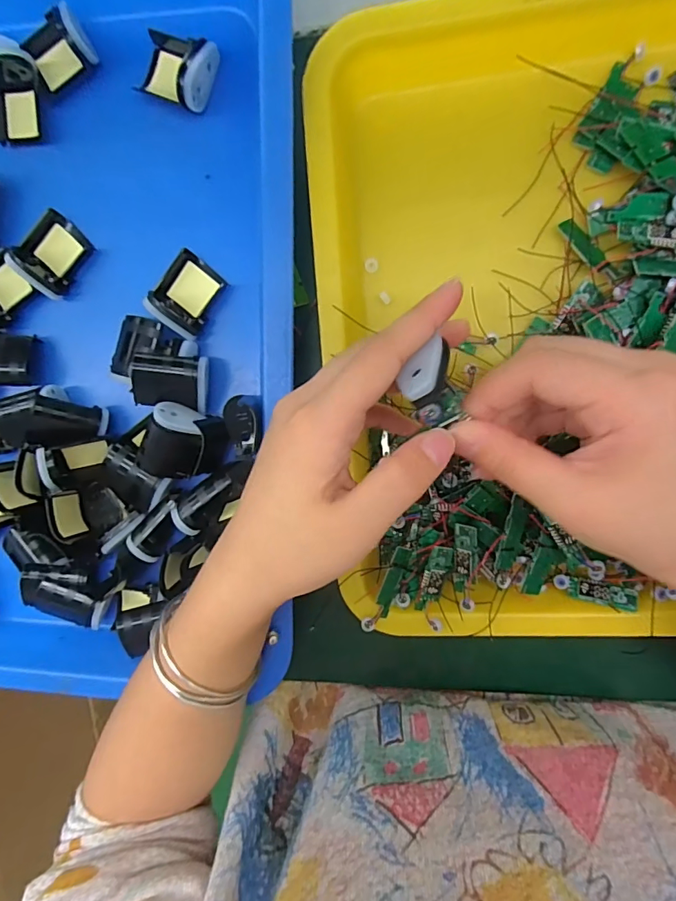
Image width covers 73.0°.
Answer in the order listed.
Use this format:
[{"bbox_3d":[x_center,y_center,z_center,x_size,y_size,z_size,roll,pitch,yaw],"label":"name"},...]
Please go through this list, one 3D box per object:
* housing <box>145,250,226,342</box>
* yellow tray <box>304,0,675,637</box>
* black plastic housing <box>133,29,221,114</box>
[{"bbox_3d":[-0.091,-0.094,0.273,0.035,0.021,0.043,36,100,2],"label":"housing"},{"bbox_3d":[0.123,-0.065,0.245,0.256,0.039,0.324,-4,94,7],"label":"yellow tray"},{"bbox_3d":[-0.093,-0.217,0.258,0.047,0.020,0.038,23,99,4],"label":"black plastic housing"}]

